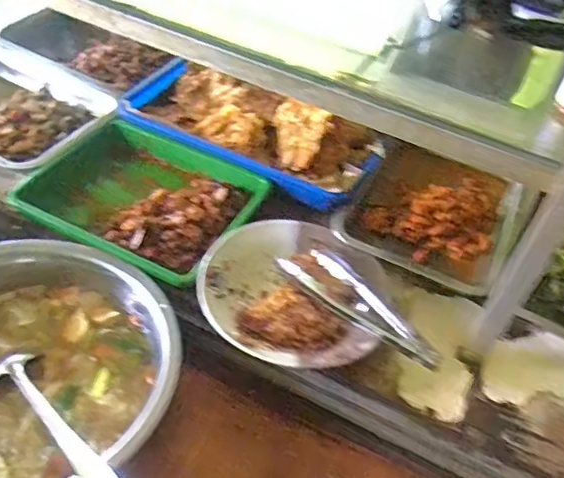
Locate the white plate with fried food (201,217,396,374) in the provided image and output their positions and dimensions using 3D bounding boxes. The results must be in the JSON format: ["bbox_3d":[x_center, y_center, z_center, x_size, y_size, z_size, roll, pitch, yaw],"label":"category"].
[{"bbox_3d":[0.015,0.057,0.653,0.204,0.039,0.194,3,48,-4],"label":"white plate with fried food"}]

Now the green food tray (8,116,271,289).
[{"bbox_3d":[-0.173,-0.039,0.754,0.259,0.081,0.218,28,44,14],"label":"green food tray"}]

